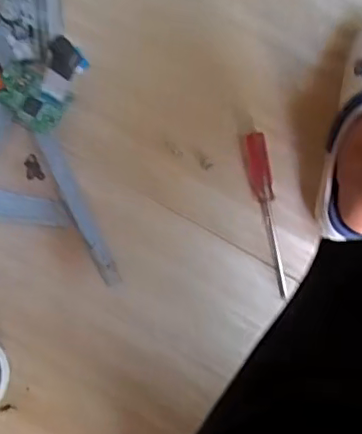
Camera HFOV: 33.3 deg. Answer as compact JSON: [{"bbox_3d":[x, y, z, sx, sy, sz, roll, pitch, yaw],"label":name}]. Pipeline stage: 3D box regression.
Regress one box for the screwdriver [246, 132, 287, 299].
[{"bbox_3d":[0.098,-0.003,0.683,0.025,0.023,0.183,-7,83,-2],"label":"screwdriver"}]

